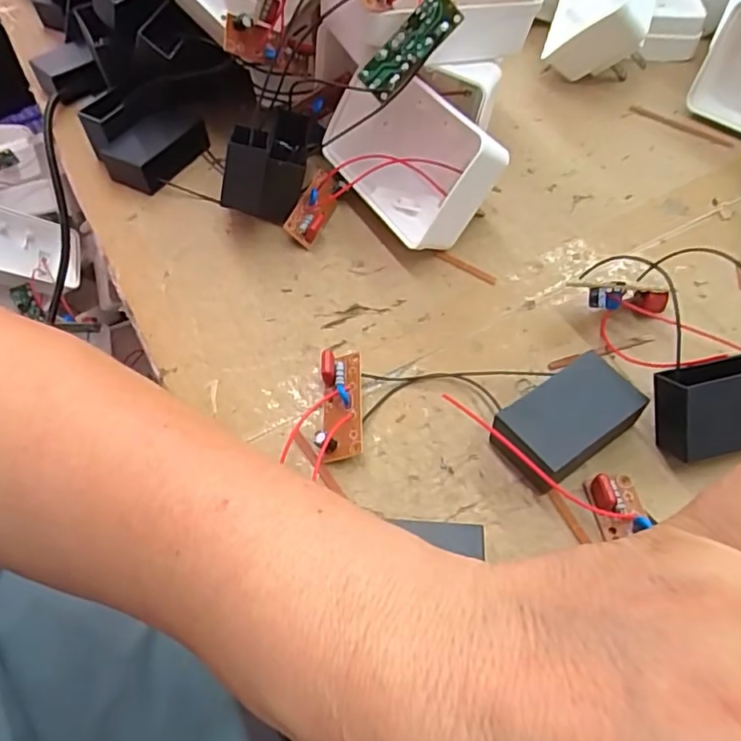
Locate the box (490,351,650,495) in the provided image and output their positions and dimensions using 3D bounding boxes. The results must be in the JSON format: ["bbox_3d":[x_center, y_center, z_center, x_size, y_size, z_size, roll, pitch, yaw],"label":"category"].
[{"bbox_3d":[0.069,0.020,0.214,0.053,0.020,0.031,-32,60,-18],"label":"box"}]

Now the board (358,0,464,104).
[{"bbox_3d":[0.016,-0.129,0.238,0.043,0.017,0.006,-44,20,20],"label":"board"}]

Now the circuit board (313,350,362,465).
[{"bbox_3d":[-0.011,0.014,0.225,0.016,0.014,0.046,-1,56,2],"label":"circuit board"}]

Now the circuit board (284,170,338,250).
[{"bbox_3d":[-0.027,-0.078,0.285,0.016,0.008,0.037,31,69,-8],"label":"circuit board"}]

